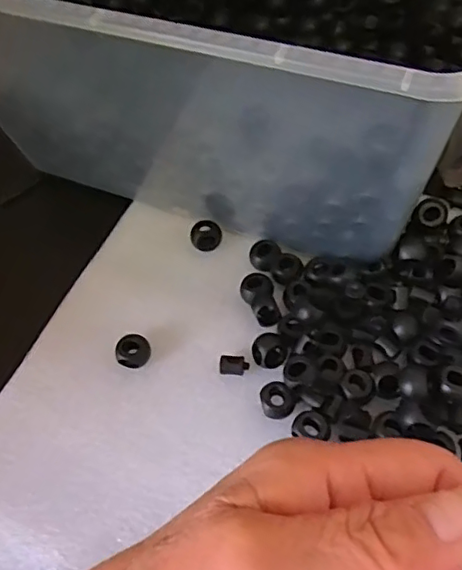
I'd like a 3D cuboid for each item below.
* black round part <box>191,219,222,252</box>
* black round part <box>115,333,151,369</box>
[{"bbox_3d":[-0.016,-0.032,0.373,0.019,0.014,0.019,-3,57,4],"label":"black round part"},{"bbox_3d":[-0.056,0.039,0.331,0.019,0.014,0.017,-20,57,-7],"label":"black round part"}]

